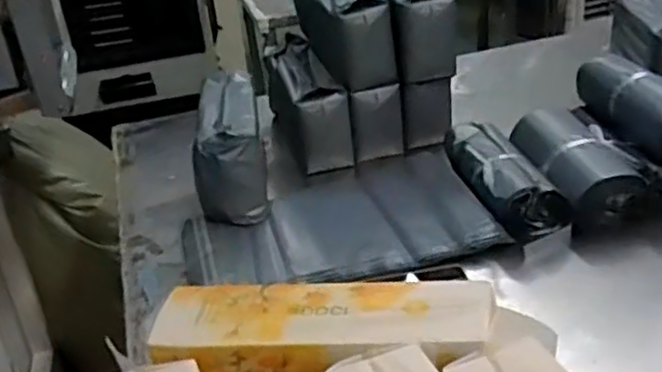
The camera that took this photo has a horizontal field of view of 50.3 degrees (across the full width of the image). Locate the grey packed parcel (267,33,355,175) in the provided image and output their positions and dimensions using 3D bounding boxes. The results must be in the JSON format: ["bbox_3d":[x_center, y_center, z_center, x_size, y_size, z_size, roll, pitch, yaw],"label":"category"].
[{"bbox_3d":[-0.048,-0.161,1.306,0.092,0.153,0.349,-12,28,-10],"label":"grey packed parcel"}]

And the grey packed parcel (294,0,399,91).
[{"bbox_3d":[0.018,-0.291,1.249,0.117,0.148,0.326,-11,28,-9],"label":"grey packed parcel"}]

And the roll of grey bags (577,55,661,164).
[{"bbox_3d":[0.455,-0.120,1.038,0.089,0.084,0.256,-10,28,-7],"label":"roll of grey bags"}]

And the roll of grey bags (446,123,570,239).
[{"bbox_3d":[0.249,-0.015,1.028,0.106,0.075,0.246,-9,28,-4],"label":"roll of grey bags"}]

